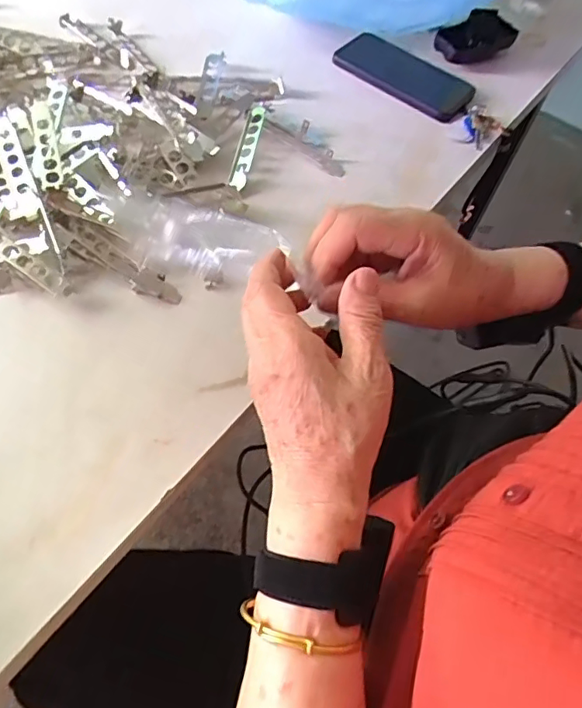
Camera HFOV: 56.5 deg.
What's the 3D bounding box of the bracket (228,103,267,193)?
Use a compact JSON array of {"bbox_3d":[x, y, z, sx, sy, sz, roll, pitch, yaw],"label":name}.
[{"bbox_3d":[-0.045,-0.212,0.557,0.027,0.012,0.103,4,69,35],"label":"bracket"}]

